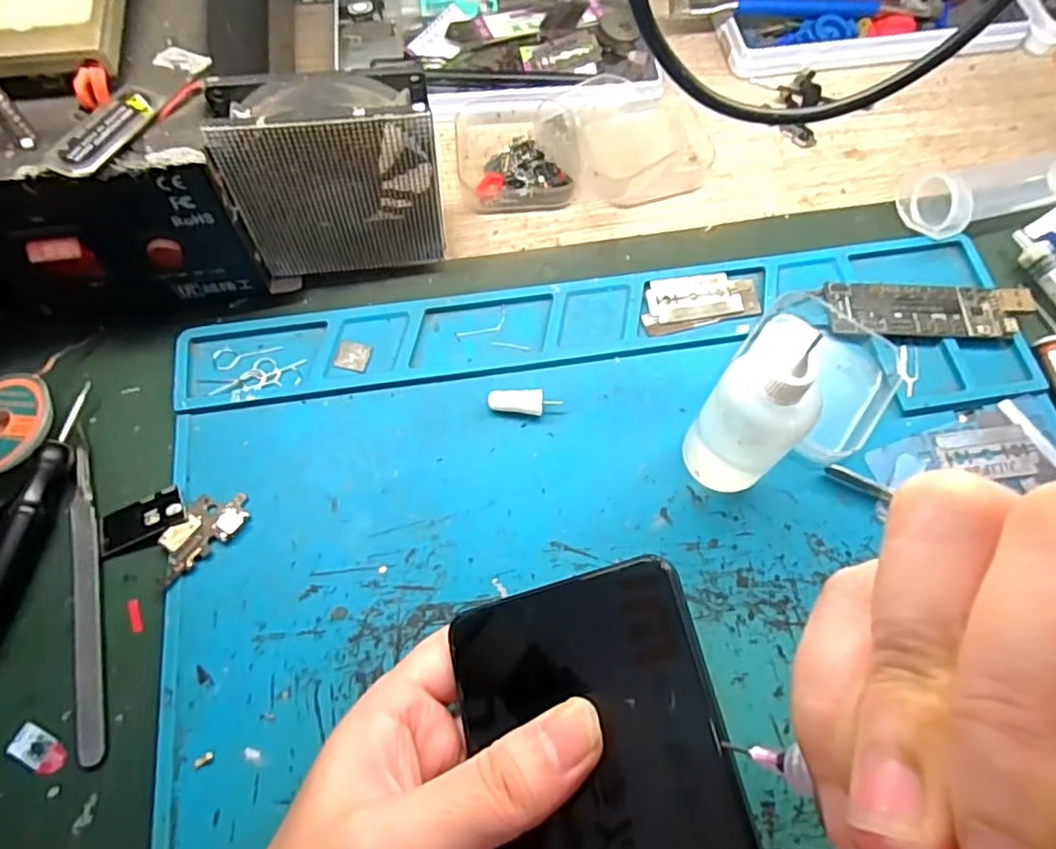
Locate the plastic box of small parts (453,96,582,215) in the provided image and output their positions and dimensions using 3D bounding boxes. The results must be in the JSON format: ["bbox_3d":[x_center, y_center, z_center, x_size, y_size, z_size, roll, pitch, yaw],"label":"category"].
[{"bbox_3d":[-0.005,-0.141,0.330,0.062,0.018,0.062,-4,67,-3],"label":"plastic box of small parts"}]

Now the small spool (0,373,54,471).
[{"bbox_3d":[-0.214,0.000,0.261,0.041,0.011,0.044,0,67,-1],"label":"small spool"}]

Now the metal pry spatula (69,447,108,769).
[{"bbox_3d":[-0.166,0.064,0.243,0.010,0.005,0.117,-14,68,-7],"label":"metal pry spatula"}]

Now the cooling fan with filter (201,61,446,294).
[{"bbox_3d":[-0.078,-0.098,0.270,0.081,0.087,0.030,-14,68,-7],"label":"cooling fan with filter"}]

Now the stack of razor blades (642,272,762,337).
[{"bbox_3d":[0.079,-0.059,0.301,0.055,0.004,0.025,-13,68,-7],"label":"stack of razor blades"}]

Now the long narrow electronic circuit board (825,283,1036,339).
[{"bbox_3d":[0.184,-0.053,0.297,0.091,0.004,0.028,1,68,0],"label":"long narrow electronic circuit board"}]

